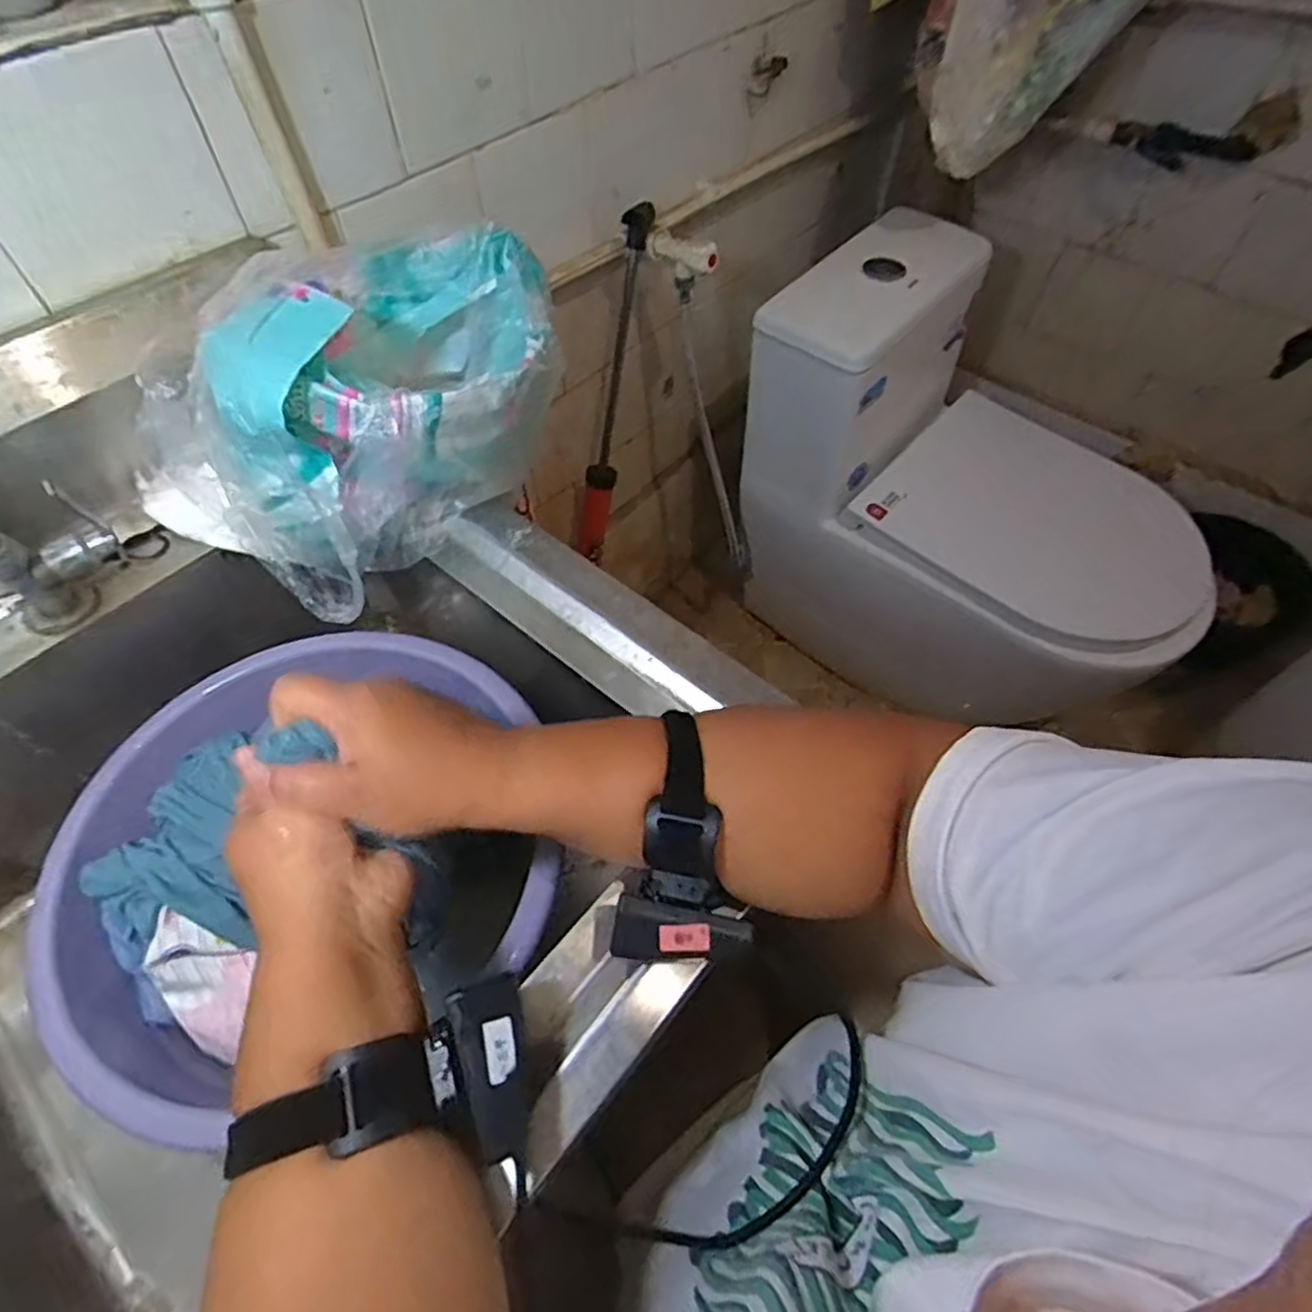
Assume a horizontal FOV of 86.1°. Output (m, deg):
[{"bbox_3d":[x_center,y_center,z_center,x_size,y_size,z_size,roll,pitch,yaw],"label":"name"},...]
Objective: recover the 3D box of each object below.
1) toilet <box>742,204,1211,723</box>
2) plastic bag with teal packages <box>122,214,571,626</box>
[{"bbox_3d":[0.505,-0.221,1.120,0.689,0.666,0.417,26,60,16],"label":"toilet"},{"bbox_3d":[-0.211,-0.178,0.519,0.304,0.176,0.161,-38,64,-22],"label":"plastic bag with teal packages"}]

